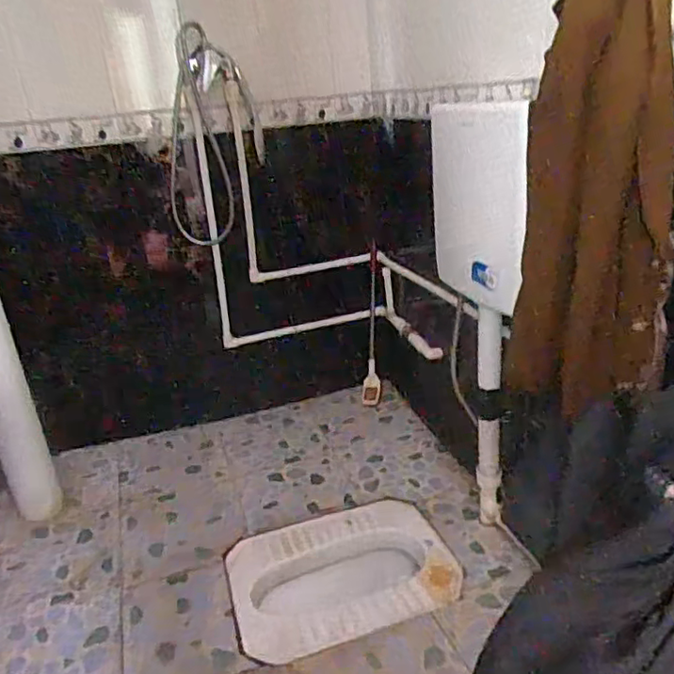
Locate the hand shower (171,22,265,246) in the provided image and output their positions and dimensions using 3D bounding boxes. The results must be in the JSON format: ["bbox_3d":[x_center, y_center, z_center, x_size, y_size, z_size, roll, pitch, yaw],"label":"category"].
[{"bbox_3d":[-0.303,-0.476,1.460,0.244,0.496,0.104,-9,22,-8],"label":"hand shower"}]

